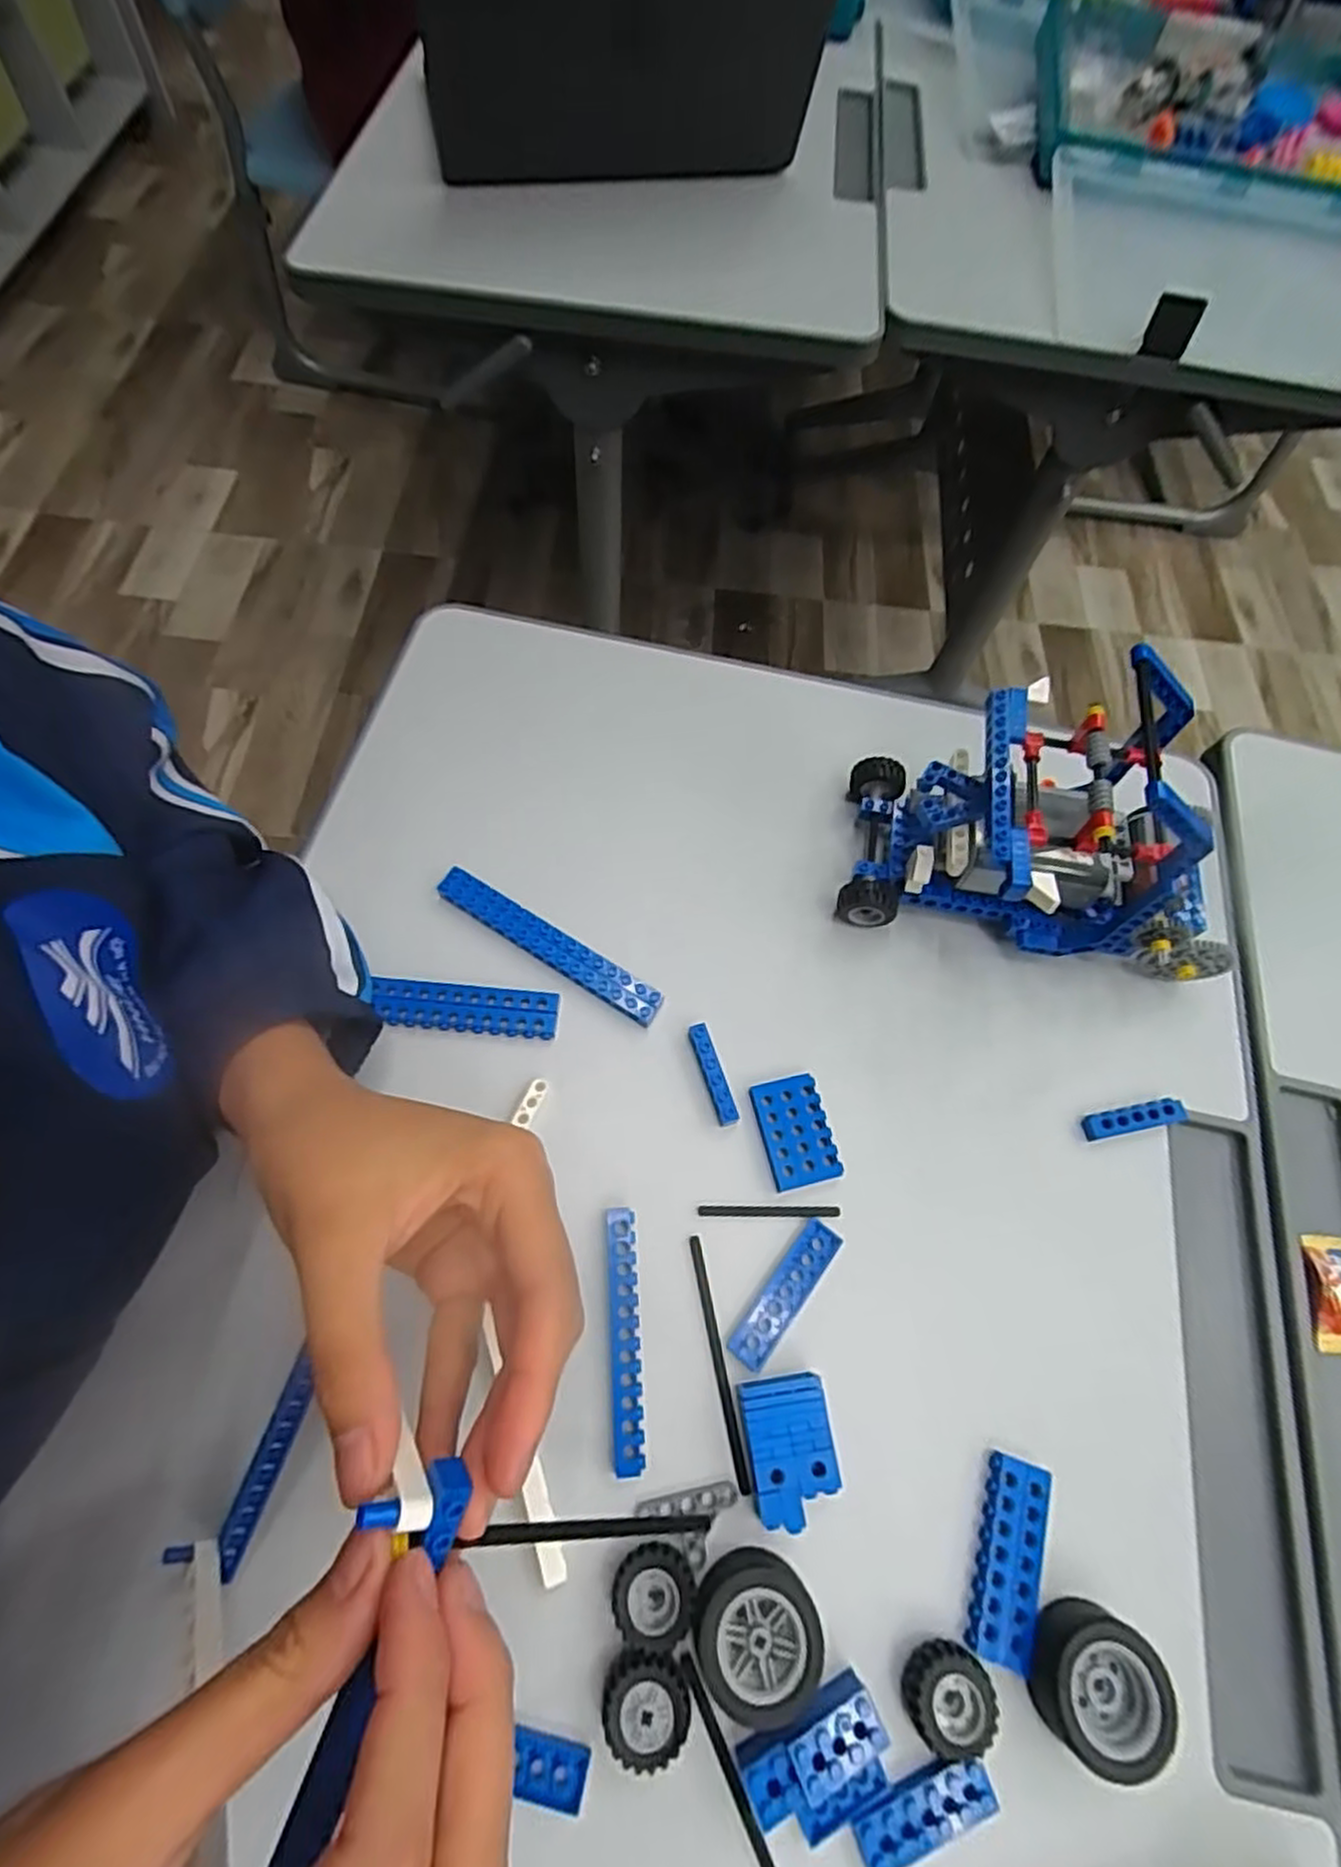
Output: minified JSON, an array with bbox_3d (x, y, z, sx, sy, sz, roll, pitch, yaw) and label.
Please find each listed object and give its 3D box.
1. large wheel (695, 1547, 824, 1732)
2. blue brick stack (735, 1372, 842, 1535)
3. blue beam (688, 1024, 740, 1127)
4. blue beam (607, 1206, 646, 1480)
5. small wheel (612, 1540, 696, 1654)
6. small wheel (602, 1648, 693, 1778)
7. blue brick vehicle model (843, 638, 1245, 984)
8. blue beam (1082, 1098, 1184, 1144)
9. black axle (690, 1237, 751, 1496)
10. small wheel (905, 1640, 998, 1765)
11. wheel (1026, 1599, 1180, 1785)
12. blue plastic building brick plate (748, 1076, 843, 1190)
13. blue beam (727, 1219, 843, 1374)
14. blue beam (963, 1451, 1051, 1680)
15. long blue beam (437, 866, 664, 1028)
[{"bbox_3d":[0.030,0.244,0.261,0.041,0.019,0.042,2,66,-4],"label":"large wheel"},{"bbox_3d":[0.046,0.198,0.288,0.032,0.013,0.046,-6,67,-7],"label":"blue brick stack"},{"bbox_3d":[0.019,0.066,0.349,0.009,0.013,0.046,-18,69,-12],"label":"blue beam"},{"bbox_3d":[-0.019,0.162,0.303,0.012,0.007,0.095,-2,66,-5],"label":"blue beam"},{"bbox_3d":[-0.006,0.236,0.268,0.029,0.010,0.028,2,66,-4],"label":"small wheel"},{"bbox_3d":[-0.008,0.264,0.257,0.028,0.018,0.031,-5,67,-7],"label":"small wheel"},{"bbox_3d":[0.183,-0.051,0.350,0.179,0.130,0.108,9,66,0],"label":"blue brick vehicle model"},{"bbox_3d":[0.219,0.088,0.354,0.046,0.009,0.012,-8,67,-8],"label":"blue beam"},{"bbox_3d":[0.019,0.172,0.304,0.005,0.005,0.090,-9,67,-8],"label":"black axle"},{"bbox_3d":[0.097,0.266,0.260,0.028,0.012,0.027,2,66,-4],"label":"small wheel"},{"bbox_3d":[0.148,0.262,0.262,0.041,0.028,0.040,2,66,-4],"label":"wheel"},{"bbox_3d":[0.057,0.090,0.341,0.031,0.008,0.047,-11,67,-9],"label":"blue plastic building brick plate"},{"bbox_3d":[0.048,0.150,0.313,0.017,0.004,0.063,38,69,12],"label":"blue beam"},{"bbox_3d":[0.128,0.234,0.279,0.026,0.008,0.063,20,66,4],"label":"blue beam"},{"bbox_3d":[-0.060,0.004,0.366,0.124,0.011,0.018,32,68,10],"label":"long blue beam"}]

